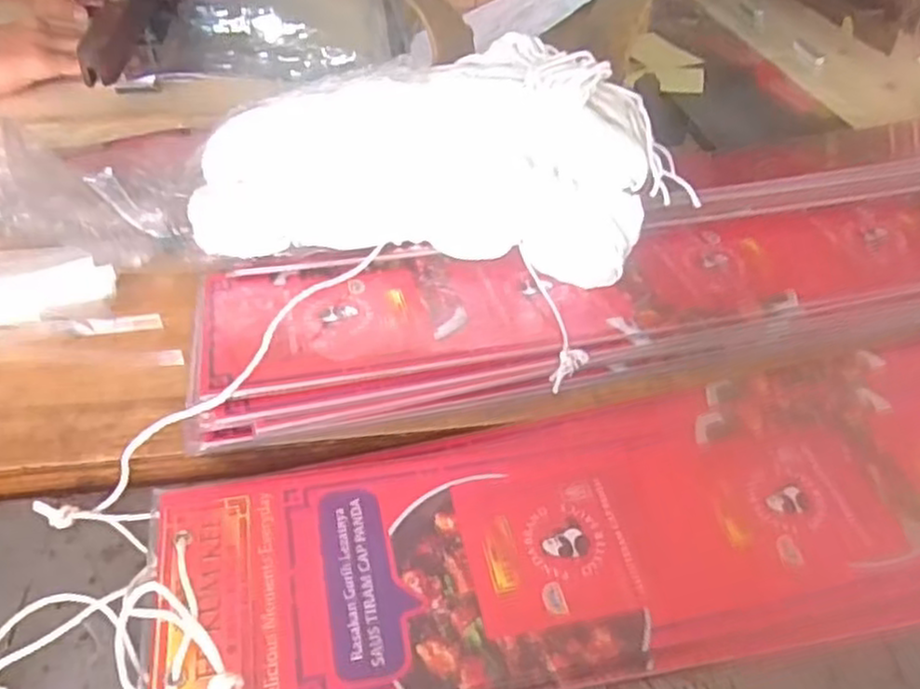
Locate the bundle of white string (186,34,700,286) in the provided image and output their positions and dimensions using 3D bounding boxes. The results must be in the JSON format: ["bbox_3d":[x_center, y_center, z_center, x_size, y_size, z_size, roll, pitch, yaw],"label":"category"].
[{"bbox_3d":[-0.005,-0.108,0.406,0.260,0.082,0.125,7,48,1],"label":"bundle of white string"}]

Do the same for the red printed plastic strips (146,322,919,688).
[{"bbox_3d":[0.155,0.062,0.338,0.556,0.016,0.142,-9,49,-11],"label":"red printed plastic strips"}]

